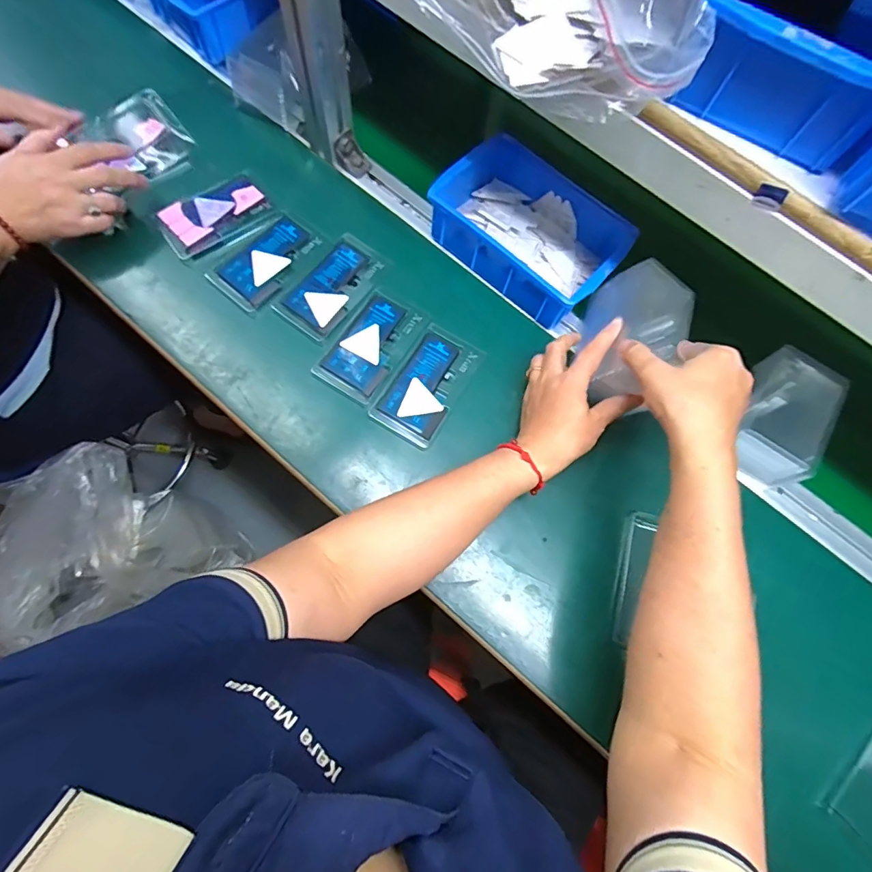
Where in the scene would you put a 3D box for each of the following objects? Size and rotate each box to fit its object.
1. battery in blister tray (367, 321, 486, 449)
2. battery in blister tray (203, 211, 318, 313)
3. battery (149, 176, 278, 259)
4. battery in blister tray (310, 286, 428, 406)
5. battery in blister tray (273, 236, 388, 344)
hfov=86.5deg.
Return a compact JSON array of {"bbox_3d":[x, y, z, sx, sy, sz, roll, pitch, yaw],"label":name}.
[{"bbox_3d":[-0.008,-0.055,0.487,0.070,0.007,0.127,31,72,5],"label":"battery in blister tray"},{"bbox_3d":[-0.191,-0.197,0.516,0.070,0.014,0.118,34,73,6],"label":"battery in blister tray"},{"bbox_3d":[-0.256,-0.256,0.527,0.120,0.015,0.073,-36,79,-15],"label":"battery"},{"bbox_3d":[-0.069,-0.101,0.496,0.068,0.006,0.126,31,72,5],"label":"battery in blister tray"},{"bbox_3d":[-0.113,-0.168,0.513,0.067,0.006,0.125,37,73,7],"label":"battery in blister tray"}]

